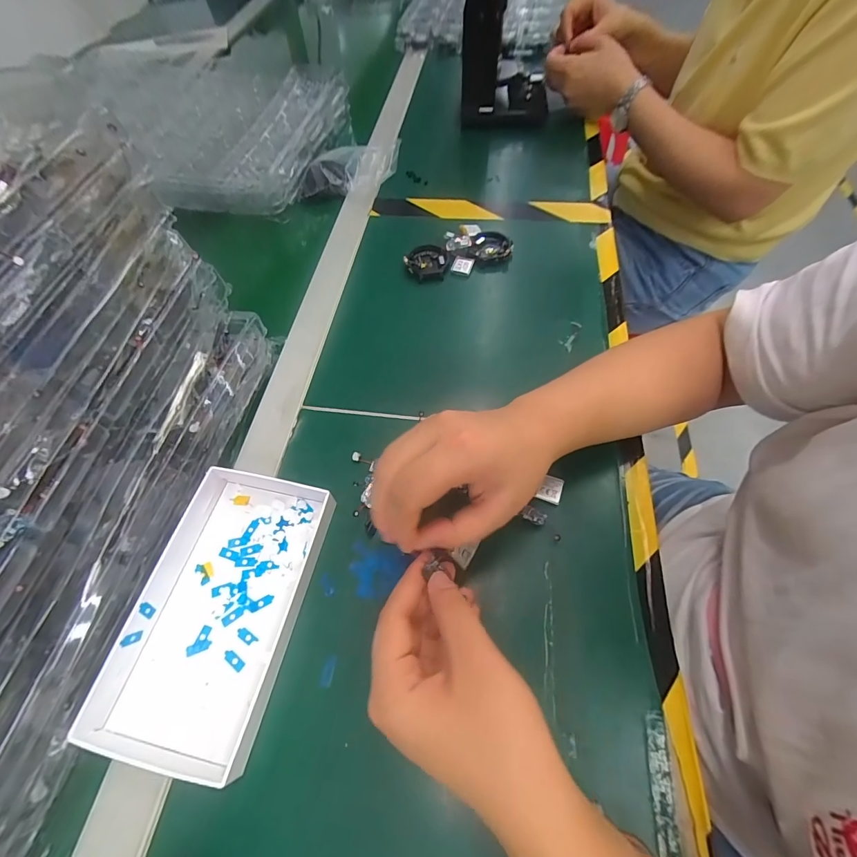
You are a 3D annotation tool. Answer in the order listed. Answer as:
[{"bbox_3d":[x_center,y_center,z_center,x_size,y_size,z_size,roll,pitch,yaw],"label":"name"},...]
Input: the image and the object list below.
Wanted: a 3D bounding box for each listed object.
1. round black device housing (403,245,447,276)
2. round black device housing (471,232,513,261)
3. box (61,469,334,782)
[{"bbox_3d":[-0.003,-0.190,0.452,0.045,0.012,0.046,-2,60,3],"label":"round black device housing"},{"bbox_3d":[0.073,-0.211,0.463,0.045,0.014,0.043,-2,60,3],"label":"round black device housing"},{"bbox_3d":[-0.143,0.116,0.273,0.105,0.029,0.176,7,61,8],"label":"box"}]

